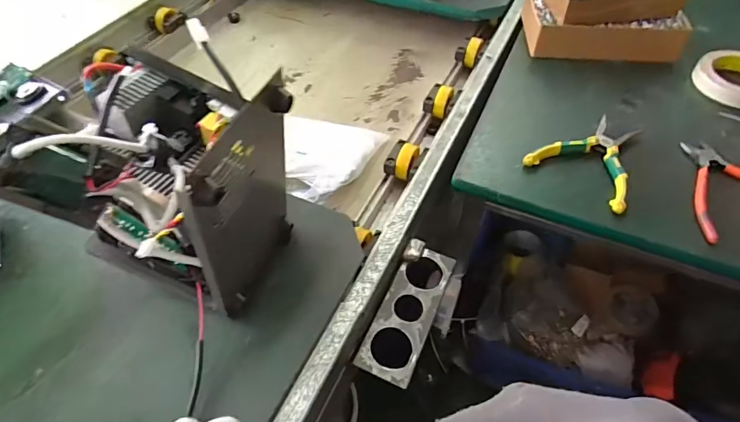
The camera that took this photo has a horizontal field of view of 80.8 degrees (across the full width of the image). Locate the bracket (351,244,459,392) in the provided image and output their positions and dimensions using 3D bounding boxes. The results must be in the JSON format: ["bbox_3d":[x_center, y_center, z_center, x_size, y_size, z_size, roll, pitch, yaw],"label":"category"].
[{"bbox_3d":[0.040,0.100,0.444,0.052,0.010,0.146,20,55,16],"label":"bracket"}]

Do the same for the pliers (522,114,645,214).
[{"bbox_3d":[0.266,-0.065,0.508,0.131,0.031,0.114,-38,61,-25],"label":"pliers"}]

